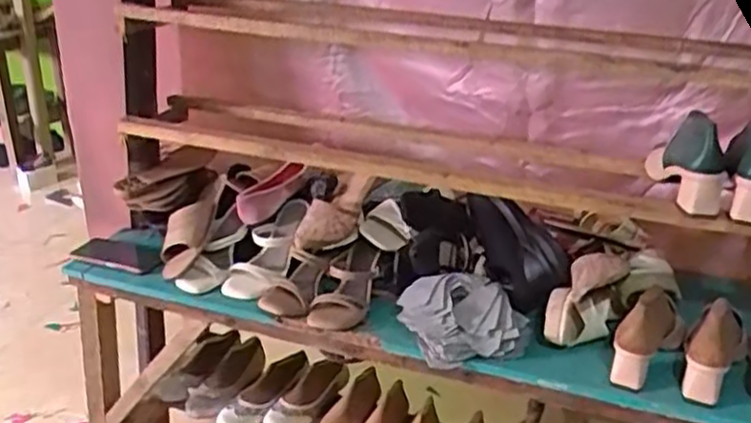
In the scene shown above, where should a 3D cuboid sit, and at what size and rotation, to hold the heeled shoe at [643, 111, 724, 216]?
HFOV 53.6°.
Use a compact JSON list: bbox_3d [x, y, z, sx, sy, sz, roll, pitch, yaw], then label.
[{"bbox_3d":[0.470,-0.084,1.114,0.064,0.127,0.201,4,25,4],"label":"heeled shoe"}]

